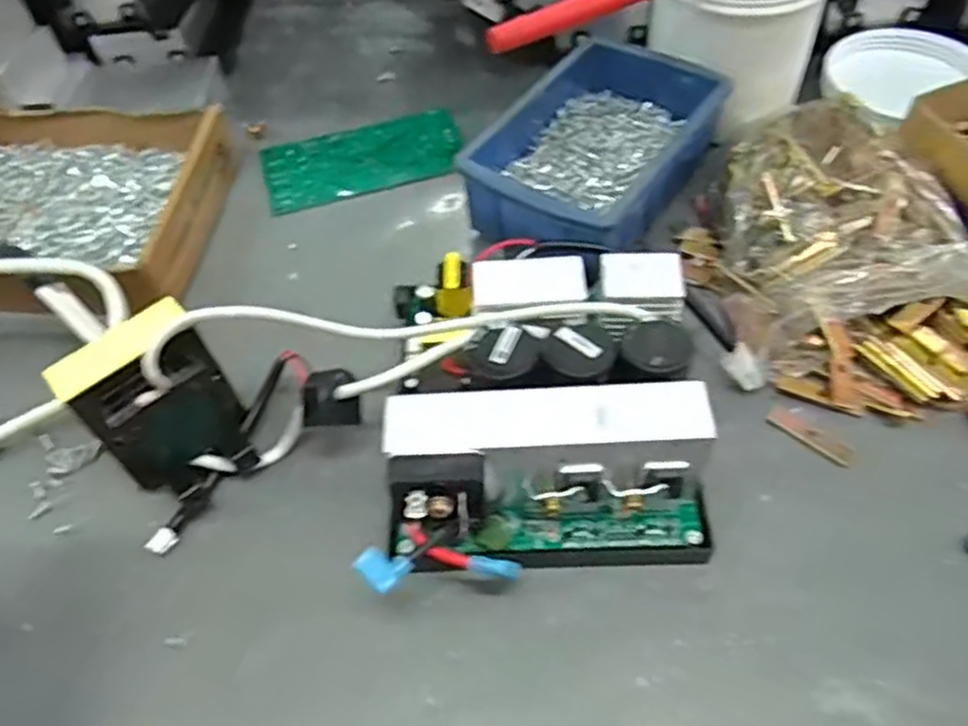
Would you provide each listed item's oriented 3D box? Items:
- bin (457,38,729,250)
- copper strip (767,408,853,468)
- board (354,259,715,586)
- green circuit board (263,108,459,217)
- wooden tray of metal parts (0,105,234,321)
[{"bbox_3d":[0.061,-0.113,0.414,0.100,0.056,0.158,29,61,22],"label":"bin"},{"bbox_3d":[0.146,0.031,0.329,0.038,0.004,0.010,34,63,24],"label":"copper strip"},{"bbox_3d":[0.023,0.020,0.309,0.135,0.064,0.149,2,54,5],"label":"board"},{"bbox_3d":[-0.076,-0.131,0.468,0.122,0.004,0.065,-17,54,-8],"label":"green circuit board"},{"bbox_3d":[-0.243,-0.090,0.423,0.174,0.041,0.148,3,54,5],"label":"wooden tray of metal parts"}]

